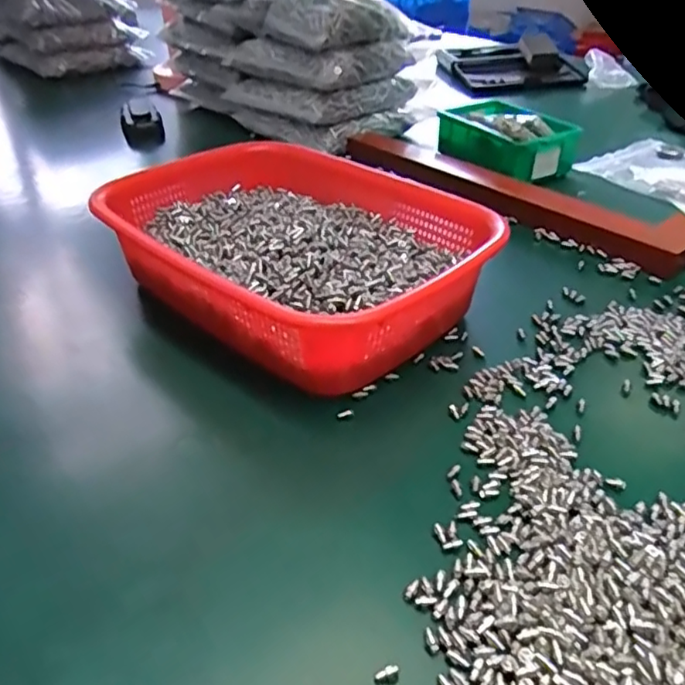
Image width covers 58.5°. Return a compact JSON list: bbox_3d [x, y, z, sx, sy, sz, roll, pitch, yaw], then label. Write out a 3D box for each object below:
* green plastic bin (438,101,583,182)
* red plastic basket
[{"bbox_3d":[0.187,-0.237,0.706,0.093,0.048,0.145,-18,39,-21],"label":"green plastic bin"},{"bbox_3d":[-0.026,-0.075,0.478,0.238,0.076,0.284,-31,45,-33],"label":"red plastic basket"}]

